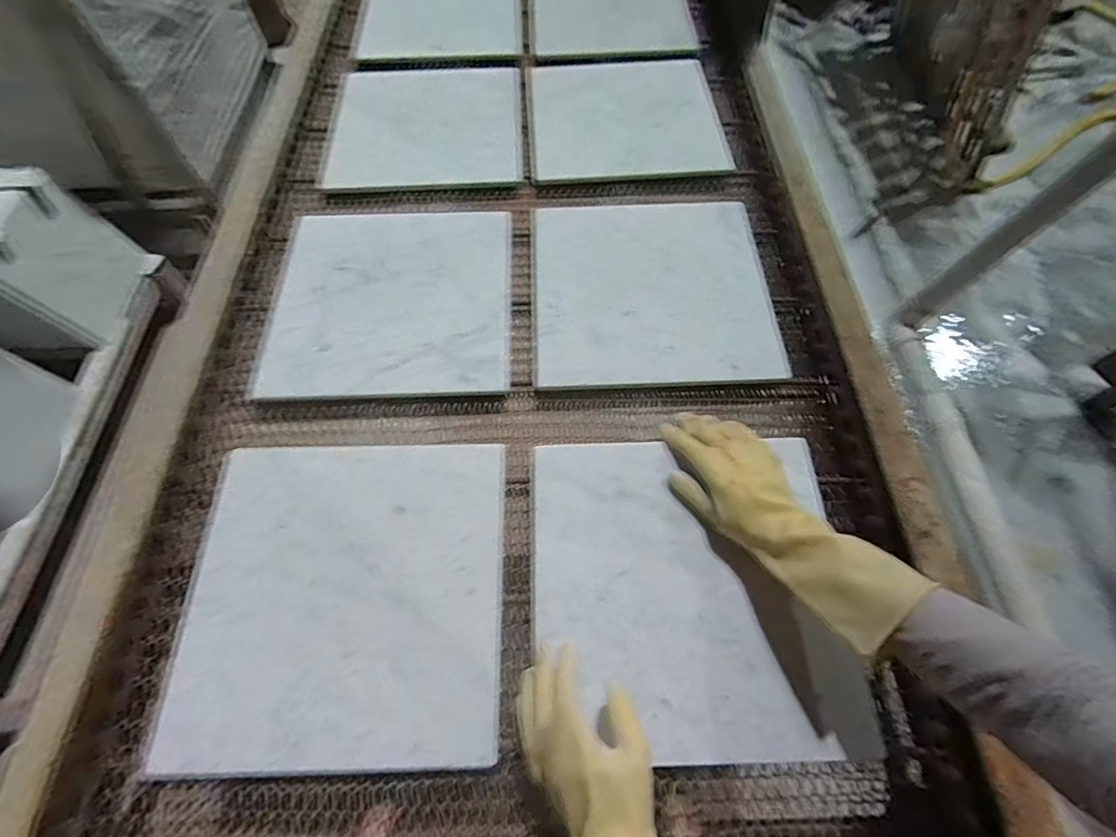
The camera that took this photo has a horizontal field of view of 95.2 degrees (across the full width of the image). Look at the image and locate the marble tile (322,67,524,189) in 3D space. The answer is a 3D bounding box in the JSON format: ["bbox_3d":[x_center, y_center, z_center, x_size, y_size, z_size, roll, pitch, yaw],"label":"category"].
[{"bbox_3d":[-0.212,-0.490,0.833,0.301,0.019,0.276,-2,63,0],"label":"marble tile"}]

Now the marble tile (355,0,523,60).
[{"bbox_3d":[-0.227,-0.792,0.995,0.304,0.024,0.336,-4,63,0],"label":"marble tile"}]

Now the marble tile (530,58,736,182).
[{"bbox_3d":[0.110,-0.514,0.851,0.302,0.009,0.302,-4,63,0],"label":"marble tile"}]

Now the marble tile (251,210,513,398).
[{"bbox_3d":[-0.212,-0.167,0.671,0.298,0.010,0.293,-2,63,0],"label":"marble tile"}]

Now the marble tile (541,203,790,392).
[{"bbox_3d":[0.123,-0.174,0.672,0.302,0.019,0.288,-2,63,1],"label":"marble tile"}]

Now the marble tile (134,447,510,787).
[{"bbox_3d":[-0.208,0.168,0.500,0.303,0.014,0.296,-2,63,0],"label":"marble tile"}]

